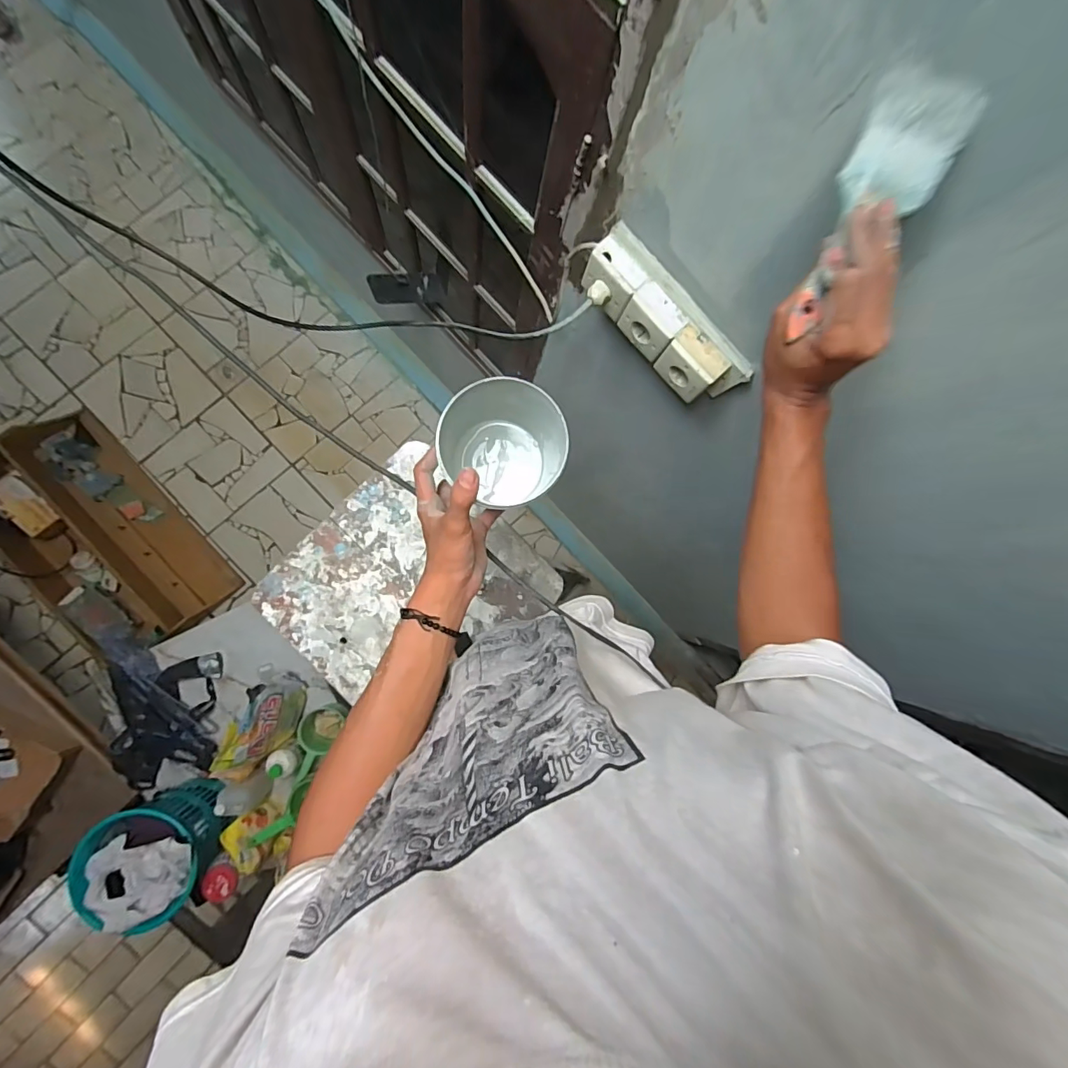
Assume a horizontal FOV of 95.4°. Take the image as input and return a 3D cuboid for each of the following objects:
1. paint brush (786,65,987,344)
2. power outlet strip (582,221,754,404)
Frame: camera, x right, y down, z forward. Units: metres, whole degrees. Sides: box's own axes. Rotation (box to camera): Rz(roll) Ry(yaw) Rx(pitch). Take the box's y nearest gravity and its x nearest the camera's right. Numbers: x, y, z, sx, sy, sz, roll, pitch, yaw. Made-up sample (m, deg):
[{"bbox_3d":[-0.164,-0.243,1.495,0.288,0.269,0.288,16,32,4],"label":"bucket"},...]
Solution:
[{"bbox_3d":[0.259,-0.251,0.378,0.070,0.020,0.196,28,100,-4],"label":"paint brush"},{"bbox_3d":[0.192,-0.318,0.749,0.082,0.088,0.293,-43,91,-7],"label":"power outlet strip"}]

